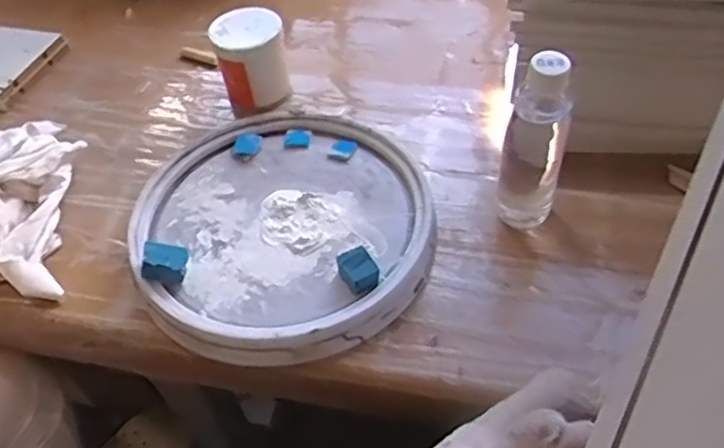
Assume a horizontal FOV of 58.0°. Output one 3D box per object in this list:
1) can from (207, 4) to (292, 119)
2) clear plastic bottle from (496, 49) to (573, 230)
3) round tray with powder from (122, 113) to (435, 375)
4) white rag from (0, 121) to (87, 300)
[{"bbox_3d":[-0.130,-0.195,0.790,0.080,0.100,0.078,-3,48,3],"label":"can"},{"bbox_3d":[0.156,-0.072,0.589,0.056,0.187,0.048,8,49,13],"label":"clear plastic bottle"},{"bbox_3d":[-0.075,-0.005,0.649,0.280,0.048,0.293,-3,48,3],"label":"round tray with powder"},{"bbox_3d":[-0.373,-0.036,0.693,0.125,0.064,0.275,-10,48,-3],"label":"white rag"}]

